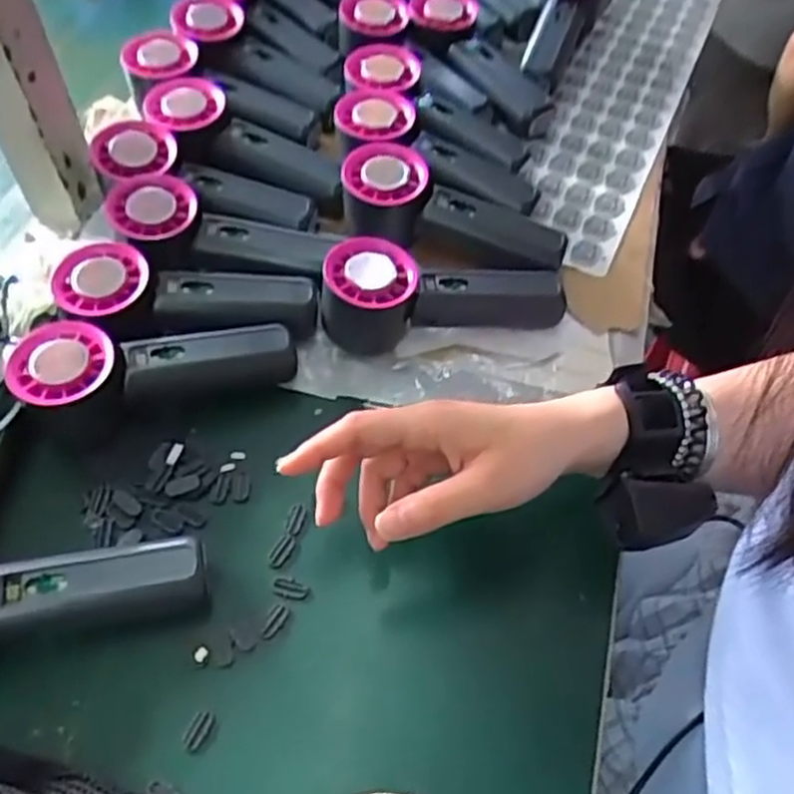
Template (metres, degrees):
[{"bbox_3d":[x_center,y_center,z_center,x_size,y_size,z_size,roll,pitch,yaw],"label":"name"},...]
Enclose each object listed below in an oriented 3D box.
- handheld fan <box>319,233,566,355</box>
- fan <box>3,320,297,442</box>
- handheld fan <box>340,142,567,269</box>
[{"bbox_3d":[0.030,-0.069,0.503,0.157,0.059,0.050,-8,55,-8],"label":"handheld fan"},{"bbox_3d":[-0.141,-0.016,0.463,0.158,0.058,0.060,-18,57,-14],"label":"fan"},{"bbox_3d":[0.039,-0.126,0.537,0.156,0.054,0.063,13,55,7],"label":"handheld fan"}]

